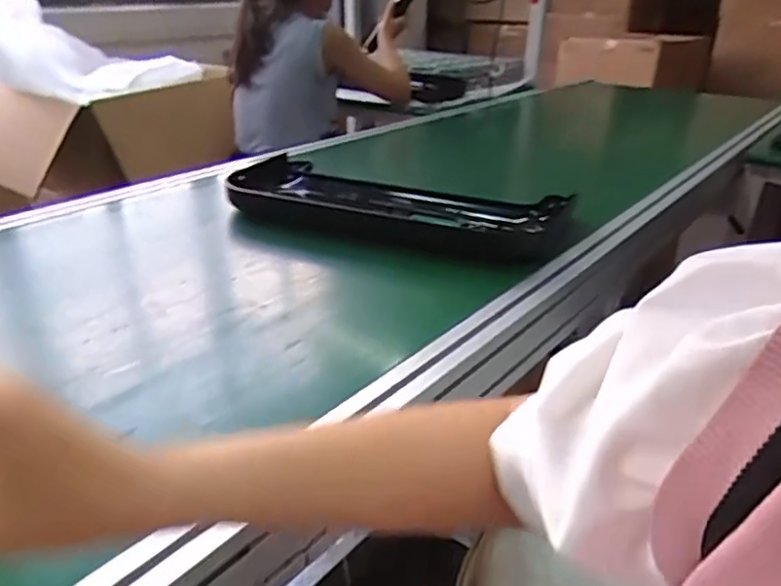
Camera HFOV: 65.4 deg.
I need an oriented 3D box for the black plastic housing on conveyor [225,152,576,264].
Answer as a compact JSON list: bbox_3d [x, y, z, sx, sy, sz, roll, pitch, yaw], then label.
[{"bbox_3d":[-0.005,-0.128,0.853,0.465,0.053,0.198,11,30,20],"label":"black plastic housing on conveyor"}]

